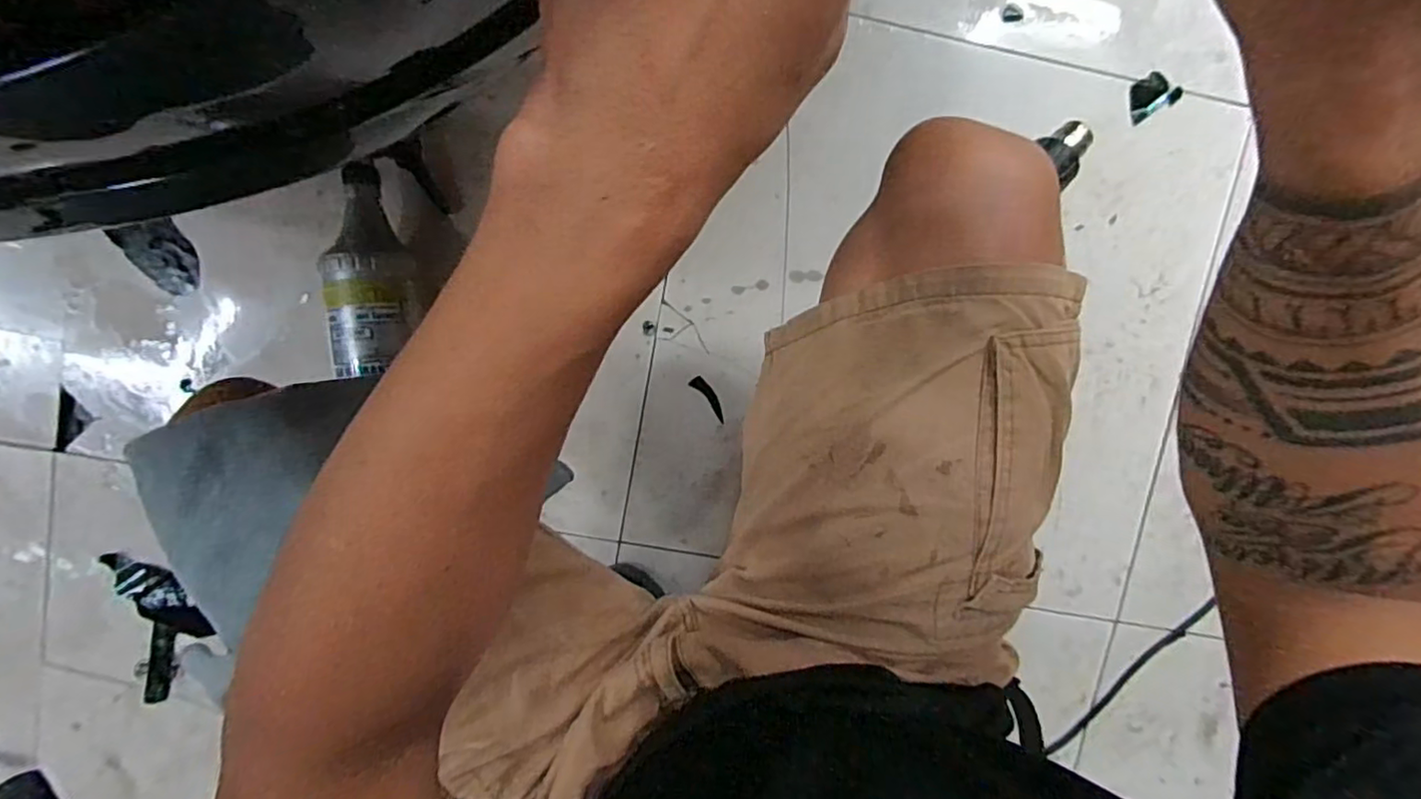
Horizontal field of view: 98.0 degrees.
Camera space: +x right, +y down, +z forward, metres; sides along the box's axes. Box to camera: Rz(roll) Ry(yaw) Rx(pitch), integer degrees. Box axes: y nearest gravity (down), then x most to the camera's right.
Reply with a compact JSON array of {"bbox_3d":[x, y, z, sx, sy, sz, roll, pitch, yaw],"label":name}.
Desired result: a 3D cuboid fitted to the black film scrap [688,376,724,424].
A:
[{"bbox_3d":[0.000,-0.001,0.681,0.016,0.004,0.058,-40,94,3],"label":"black film scrap"}]

